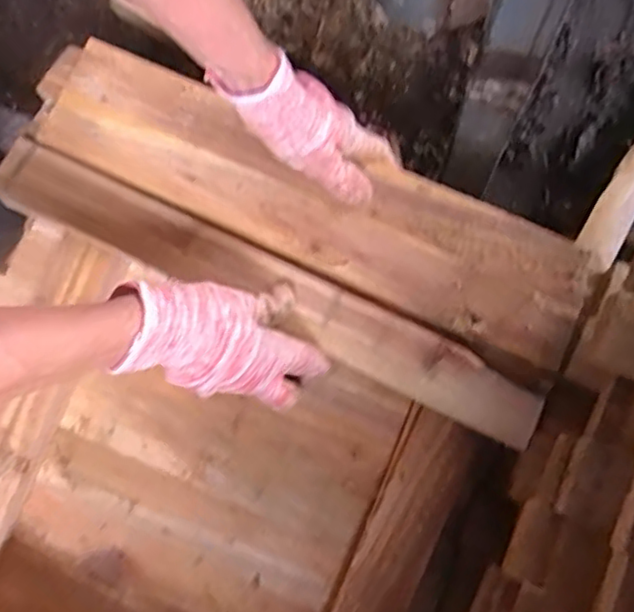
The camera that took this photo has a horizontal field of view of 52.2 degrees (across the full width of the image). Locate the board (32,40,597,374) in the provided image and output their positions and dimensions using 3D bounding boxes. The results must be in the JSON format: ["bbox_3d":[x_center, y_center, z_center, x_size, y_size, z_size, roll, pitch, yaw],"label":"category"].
[{"bbox_3d":[-0.016,-0.094,0.546,0.489,0.013,0.110,25,79,7],"label":"board"}]

